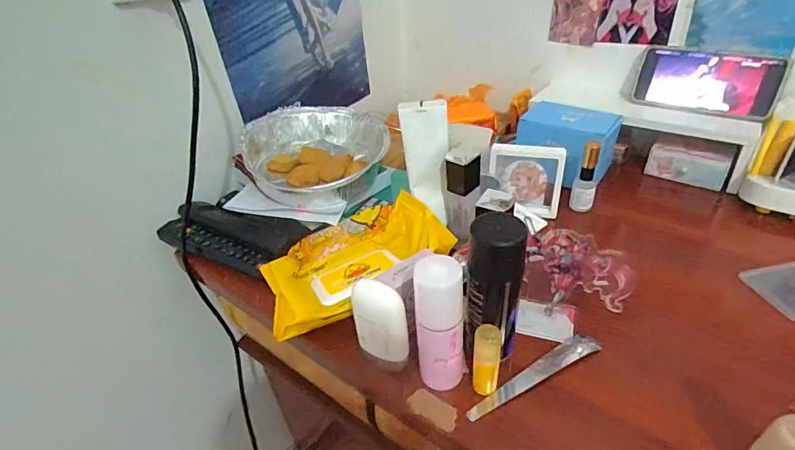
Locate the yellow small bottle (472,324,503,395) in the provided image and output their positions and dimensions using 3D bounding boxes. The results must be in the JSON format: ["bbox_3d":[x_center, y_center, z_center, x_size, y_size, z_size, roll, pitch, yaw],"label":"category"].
[{"bbox_3d":[0.074,0.110,0.367,0.021,0.068,0.027,5,37,13],"label":"yellow small bottle"}]

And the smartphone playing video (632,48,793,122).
[{"bbox_3d":[0.419,-0.194,0.603,0.166,0.079,0.010,20,23,30],"label":"smartphone playing video"}]

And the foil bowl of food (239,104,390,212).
[{"bbox_3d":[-0.102,-0.093,0.585,0.166,0.064,0.193,-17,38,-17],"label":"foil bowl of food"}]

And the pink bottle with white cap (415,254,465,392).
[{"bbox_3d":[0.035,0.085,0.357,0.036,0.126,0.035,-2,36,4],"label":"pink bottle with white cap"}]

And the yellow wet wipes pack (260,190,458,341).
[{"bbox_3d":[-0.050,0.034,0.482,0.196,0.050,0.115,-22,39,-22],"label":"yellow wet wipes pack"}]

